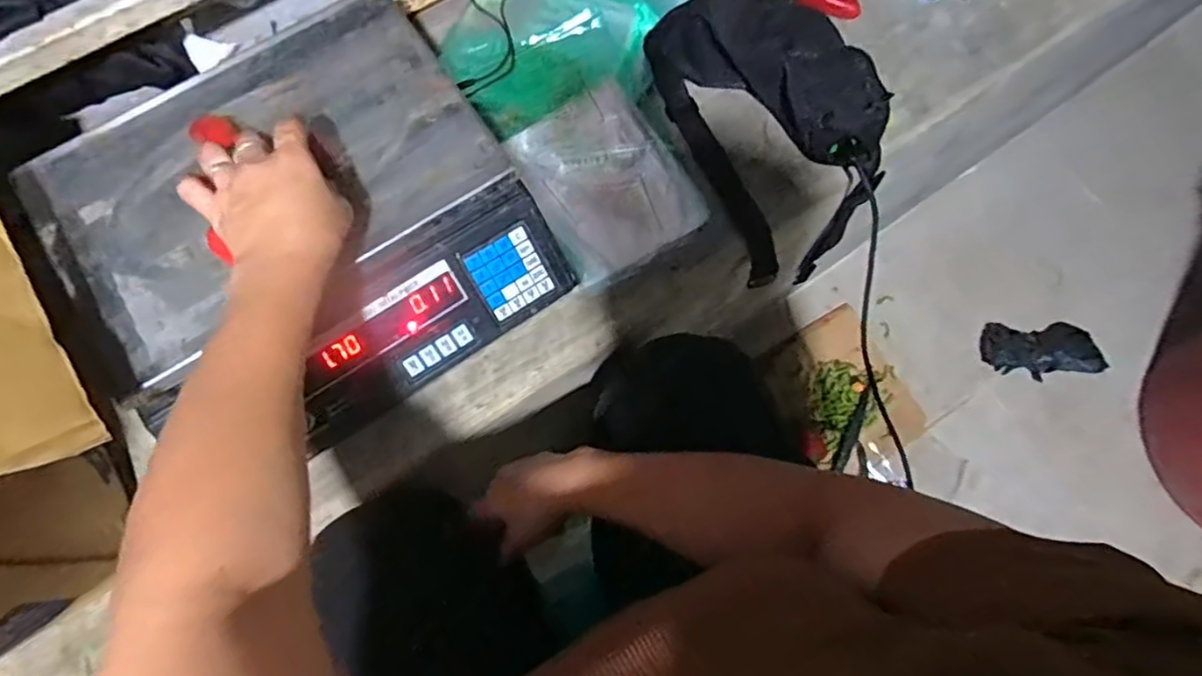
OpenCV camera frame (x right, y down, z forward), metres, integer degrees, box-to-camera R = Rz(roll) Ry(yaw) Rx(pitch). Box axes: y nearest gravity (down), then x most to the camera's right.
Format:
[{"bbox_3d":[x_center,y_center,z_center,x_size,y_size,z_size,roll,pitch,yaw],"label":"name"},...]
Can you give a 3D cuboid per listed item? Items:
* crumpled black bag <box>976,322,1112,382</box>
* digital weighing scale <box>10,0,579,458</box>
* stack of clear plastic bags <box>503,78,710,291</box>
[{"bbox_3d":[0.695,0.017,1.011,0.172,0.032,0.089,-2,74,-2],"label":"crumpled black bag"},{"bbox_3d":[-0.239,-0.087,0.539,0.332,0.115,0.302,-32,77,-10],"label":"digital weighing scale"},{"bbox_3d":[0.005,-0.157,0.602,0.151,0.041,0.181,-31,77,-9],"label":"stack of clear plastic bags"}]

